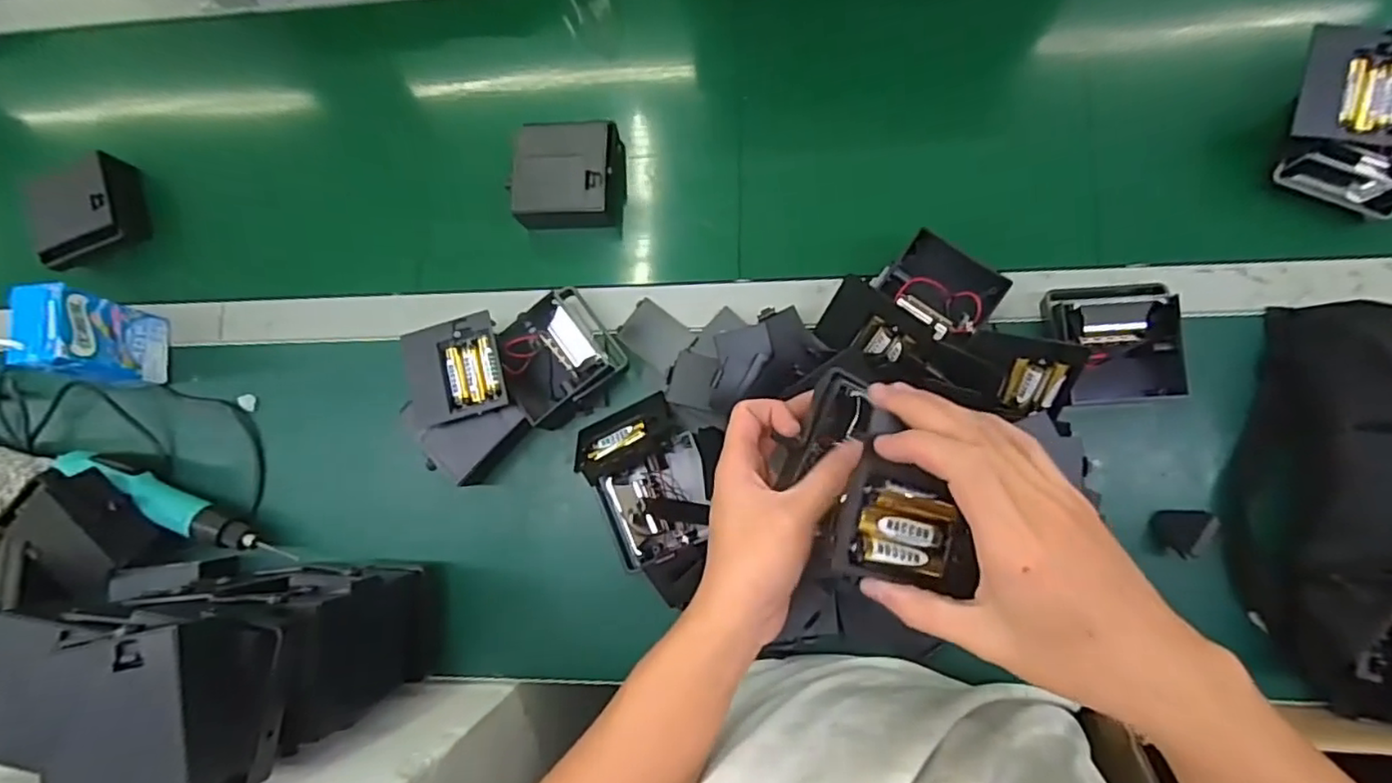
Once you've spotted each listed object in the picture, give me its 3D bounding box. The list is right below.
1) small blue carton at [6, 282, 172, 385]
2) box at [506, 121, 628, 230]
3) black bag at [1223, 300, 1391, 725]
[{"bbox_3d":[-0.526,-0.045,0.573,0.043,0.118,0.075,1,84,6],"label":"small blue carton"},{"bbox_3d":[-0.114,-0.190,0.583,0.092,0.045,0.085,0,84,6],"label":"box"},{"bbox_3d":[0.496,0.084,0.461,0.173,0.082,0.302,-4,84,6],"label":"black bag"}]

